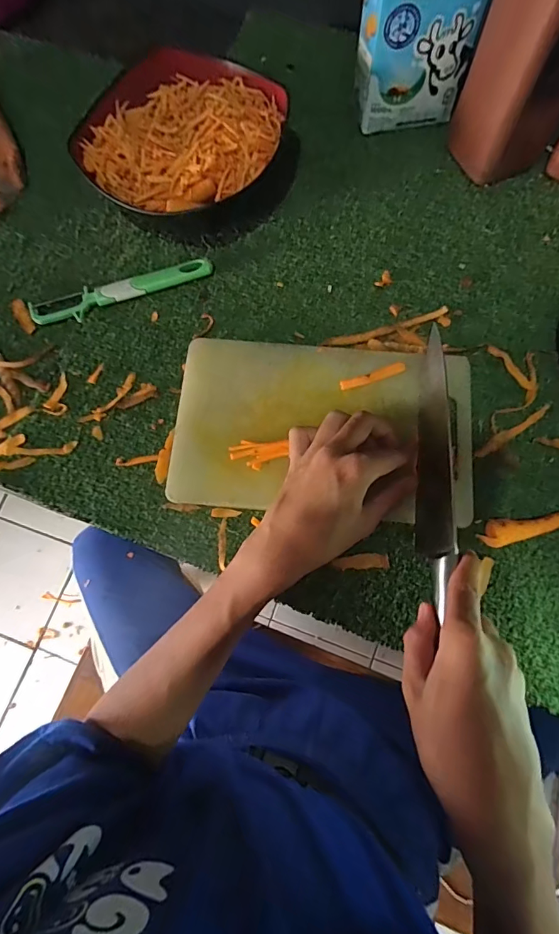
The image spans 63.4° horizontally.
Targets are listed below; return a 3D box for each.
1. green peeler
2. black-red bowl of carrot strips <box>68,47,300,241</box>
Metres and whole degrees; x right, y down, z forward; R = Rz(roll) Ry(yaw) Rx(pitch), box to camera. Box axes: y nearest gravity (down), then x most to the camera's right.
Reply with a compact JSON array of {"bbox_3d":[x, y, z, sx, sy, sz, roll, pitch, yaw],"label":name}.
[{"bbox_3d":[-0.149,-0.165,0.427,0.174,0.013,0.034,-13,75,-2],"label":"green peeler"},{"bbox_3d":[-0.085,-0.303,0.437,0.171,0.061,0.175,0,75,1],"label":"black-red bowl of carrot strips"}]

